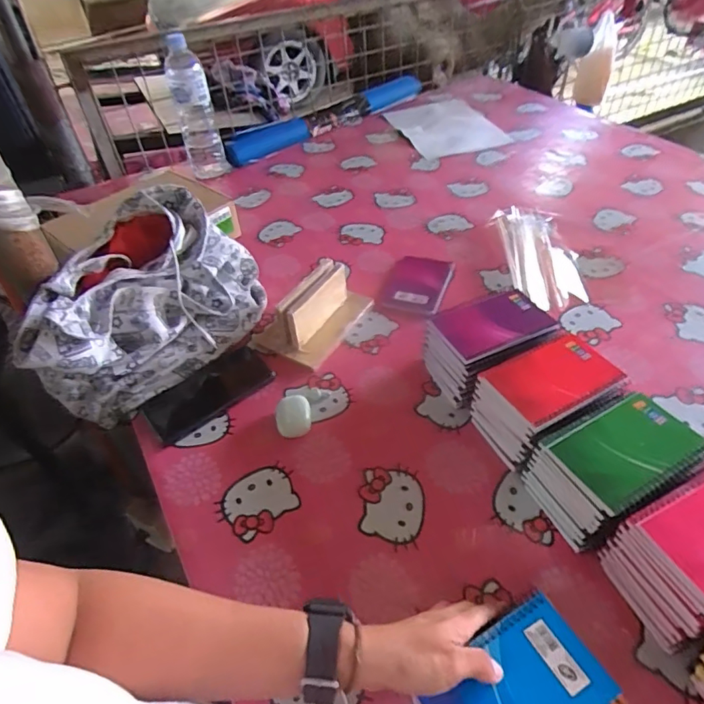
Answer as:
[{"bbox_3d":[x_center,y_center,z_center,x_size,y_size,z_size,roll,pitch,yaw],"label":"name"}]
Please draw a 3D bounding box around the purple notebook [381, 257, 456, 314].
[{"bbox_3d":[0.106,-0.111,0.800,0.094,0.010,0.131,12,48,16],"label":"purple notebook"}]

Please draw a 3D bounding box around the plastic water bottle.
[{"bbox_3d":[-0.332,-0.508,1.062,0.082,0.259,0.089,-16,47,-11],"label":"plastic water bottle"}]

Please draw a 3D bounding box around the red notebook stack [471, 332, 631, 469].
[{"bbox_3d":[0.223,0.056,0.573,0.136,0.091,0.097,-24,48,-18],"label":"red notebook stack"}]

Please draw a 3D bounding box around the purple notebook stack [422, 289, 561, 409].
[{"bbox_3d":[0.172,-0.006,0.635,0.142,0.089,0.110,-13,46,-8],"label":"purple notebook stack"}]

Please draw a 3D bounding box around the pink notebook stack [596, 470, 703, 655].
[{"bbox_3d":[0.316,0.178,0.446,0.142,0.088,0.098,-20,47,-15],"label":"pink notebook stack"}]

